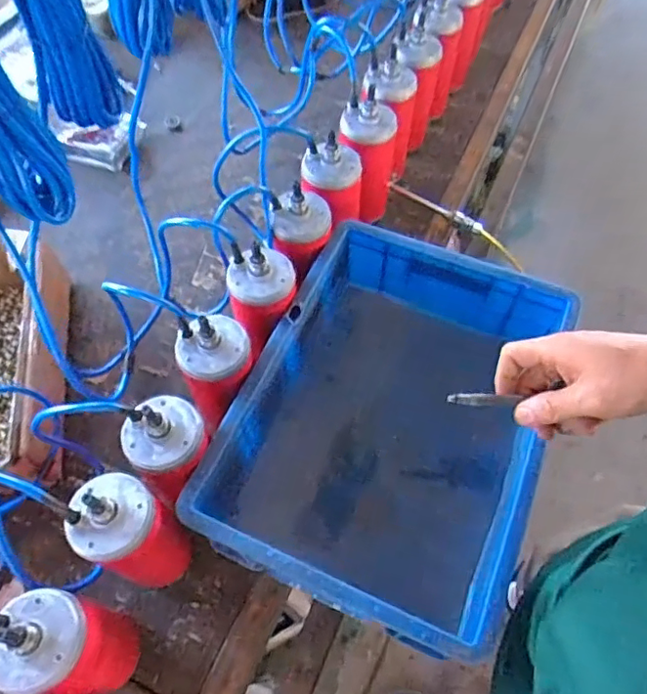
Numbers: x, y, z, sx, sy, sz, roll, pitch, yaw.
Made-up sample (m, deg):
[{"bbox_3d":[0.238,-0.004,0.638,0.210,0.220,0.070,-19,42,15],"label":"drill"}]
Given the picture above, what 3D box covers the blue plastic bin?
[{"bbox_3d":[0.075,0.086,0.642,0.303,0.172,0.402,21,62,12],"label":"blue plastic bin"}]

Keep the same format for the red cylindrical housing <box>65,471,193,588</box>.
[{"bbox_3d":[-0.185,0.183,0.548,0.074,0.192,0.071,0,60,0],"label":"red cylindrical housing"}]

